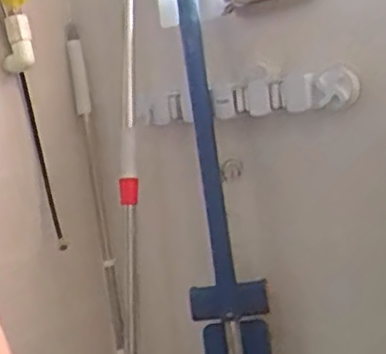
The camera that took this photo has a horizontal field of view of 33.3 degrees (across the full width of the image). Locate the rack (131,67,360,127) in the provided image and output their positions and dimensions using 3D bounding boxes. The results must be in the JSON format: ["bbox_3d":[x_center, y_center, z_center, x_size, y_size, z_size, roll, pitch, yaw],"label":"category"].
[{"bbox_3d":[0.058,-0.124,1.053,0.418,0.057,0.065,-3,8,32],"label":"rack"}]

